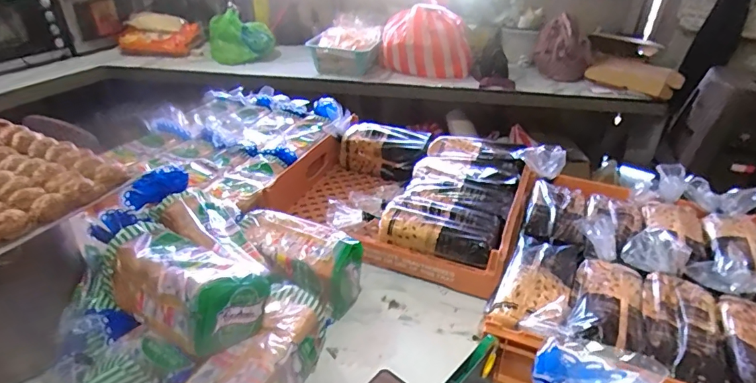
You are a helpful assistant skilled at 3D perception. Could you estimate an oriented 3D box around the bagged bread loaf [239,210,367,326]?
[{"bbox_3d":[-0.161,0.132,0.901,0.266,0.114,0.145,13,36,17],"label":"bagged bread loaf"}]

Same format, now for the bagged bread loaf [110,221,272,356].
[{"bbox_3d":[-0.307,0.135,0.725,0.262,0.098,0.151,22,39,29],"label":"bagged bread loaf"}]

